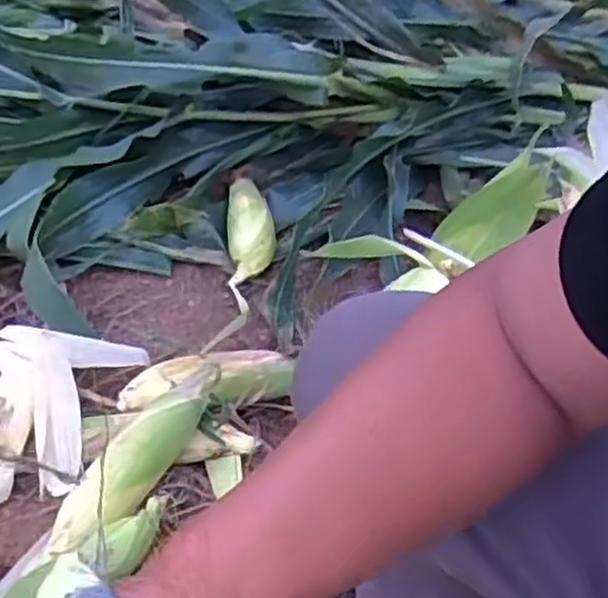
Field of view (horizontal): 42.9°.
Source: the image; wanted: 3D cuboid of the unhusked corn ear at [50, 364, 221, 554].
[{"bbox_3d":[-0.183,0.177,0.875,0.055,0.063,0.258,24,51,24],"label":"unhusked corn ear"}]

